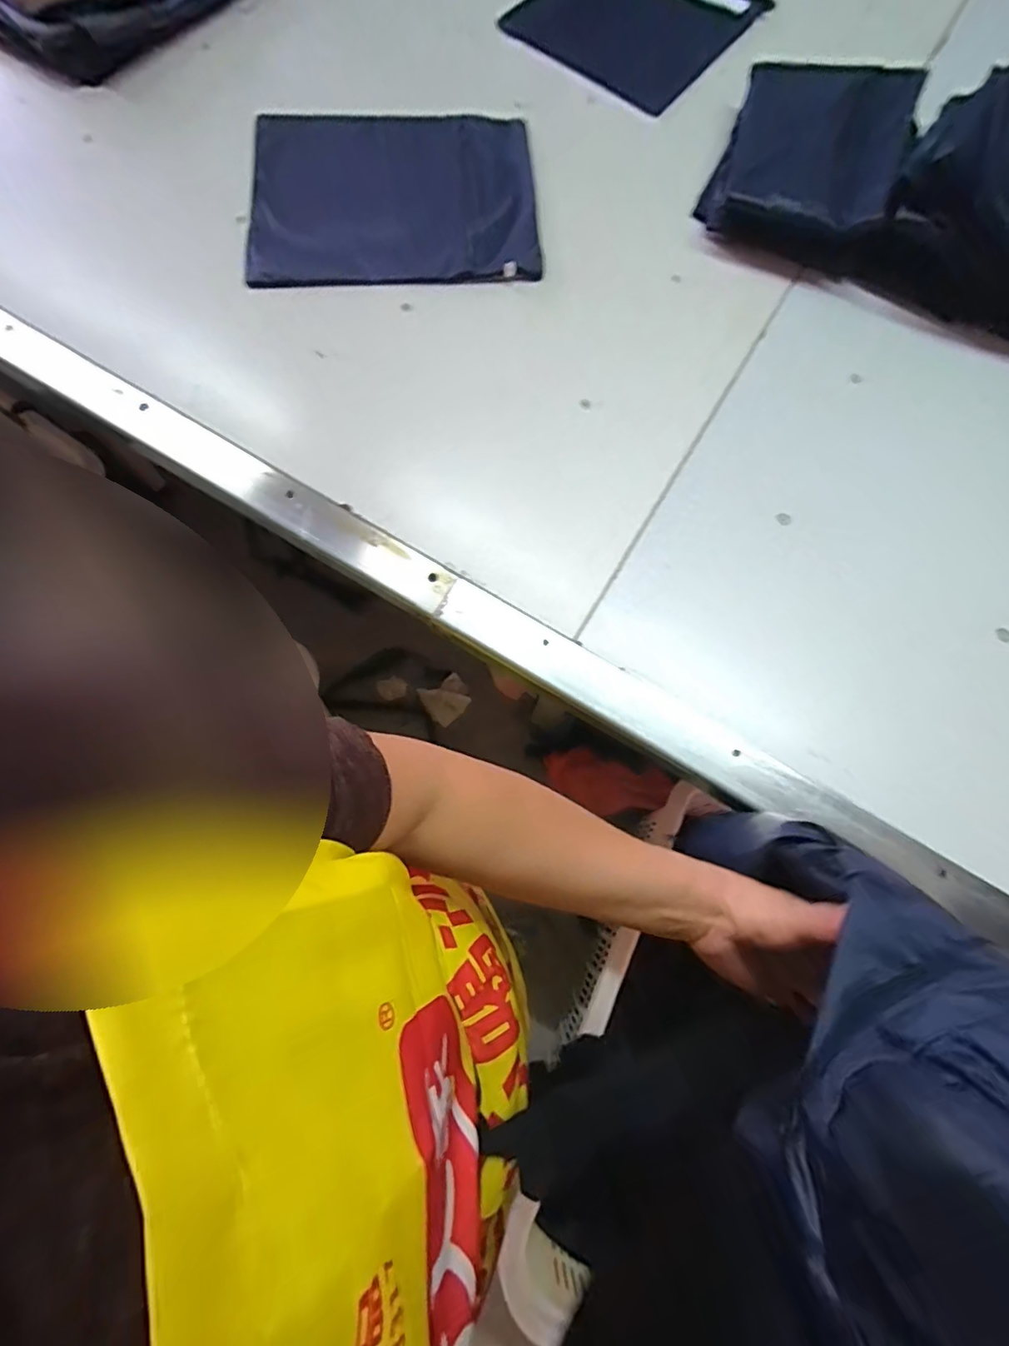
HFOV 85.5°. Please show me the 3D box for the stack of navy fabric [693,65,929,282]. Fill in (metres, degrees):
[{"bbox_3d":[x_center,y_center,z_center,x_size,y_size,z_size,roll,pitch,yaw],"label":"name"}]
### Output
[{"bbox_3d":[0.377,-0.642,0.690,0.208,0.065,0.296,22,74,5],"label":"stack of navy fabric"}]

